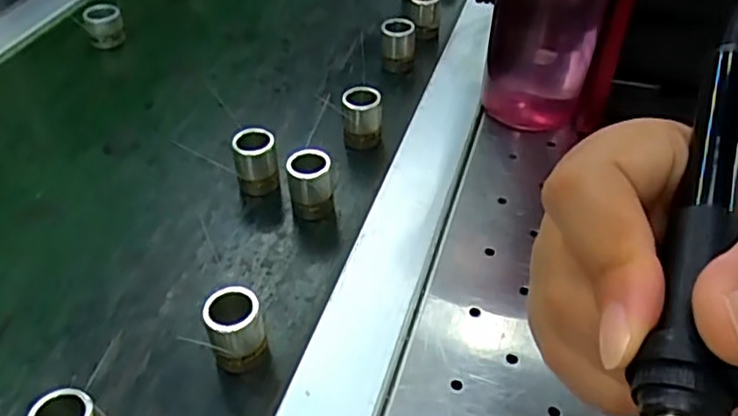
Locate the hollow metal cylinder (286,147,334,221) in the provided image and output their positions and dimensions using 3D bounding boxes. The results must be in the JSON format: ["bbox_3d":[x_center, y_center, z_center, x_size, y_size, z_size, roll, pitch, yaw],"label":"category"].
[{"bbox_3d":[-0.030,-0.011,0.343,0.022,0.035,0.018,-6,42,-6],"label":"hollow metal cylinder"}]

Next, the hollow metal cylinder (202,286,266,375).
[{"bbox_3d":[-0.055,0.052,0.273,0.022,0.034,0.022,0,42,0],"label":"hollow metal cylinder"}]

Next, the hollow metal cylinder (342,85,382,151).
[{"bbox_3d":[-0.005,-0.053,0.392,0.022,0.034,0.021,0,42,0],"label":"hollow metal cylinder"}]

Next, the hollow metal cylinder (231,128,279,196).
[{"bbox_3d":[-0.061,-0.024,0.357,0.022,0.036,0.019,-9,43,-9],"label":"hollow metal cylinder"}]

